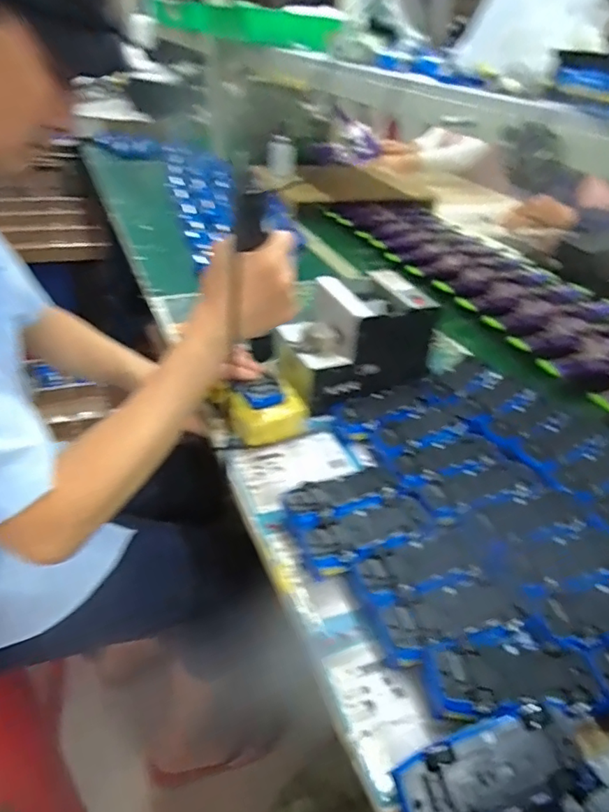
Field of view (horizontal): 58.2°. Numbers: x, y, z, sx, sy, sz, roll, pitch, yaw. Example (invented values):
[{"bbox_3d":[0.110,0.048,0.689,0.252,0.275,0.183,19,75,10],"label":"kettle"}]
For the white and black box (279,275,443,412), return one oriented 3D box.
[{"bbox_3d":[0.066,-0.082,0.753,0.180,0.144,0.135,-15,39,-24],"label":"white and black box"}]

